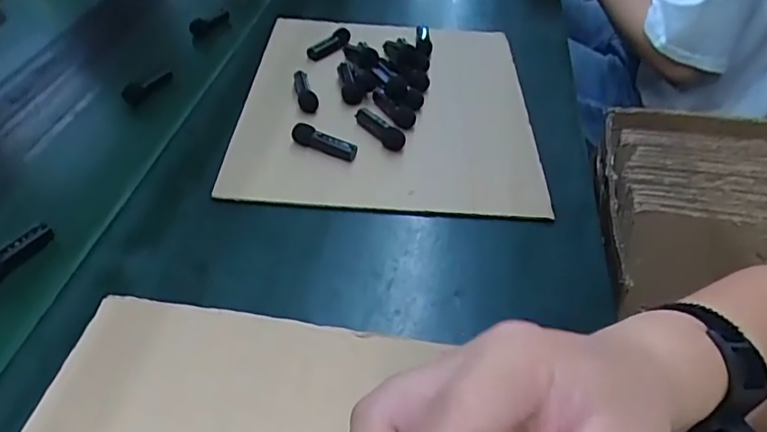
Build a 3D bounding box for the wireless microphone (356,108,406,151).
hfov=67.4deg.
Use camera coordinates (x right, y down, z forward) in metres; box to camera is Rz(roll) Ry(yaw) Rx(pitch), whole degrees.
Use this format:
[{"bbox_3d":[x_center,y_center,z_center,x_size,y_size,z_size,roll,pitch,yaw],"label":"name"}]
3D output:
[{"bbox_3d":[-0.004,-0.086,0.566,0.018,0.016,0.062,-27,50,-26],"label":"wireless microphone"}]

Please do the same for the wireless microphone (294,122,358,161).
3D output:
[{"bbox_3d":[-0.056,-0.070,0.546,0.064,0.016,0.015,22,47,10],"label":"wireless microphone"}]

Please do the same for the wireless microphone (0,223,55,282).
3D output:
[{"bbox_3d":[-0.285,0.030,0.442,0.023,0.015,0.063,20,47,20],"label":"wireless microphone"}]

